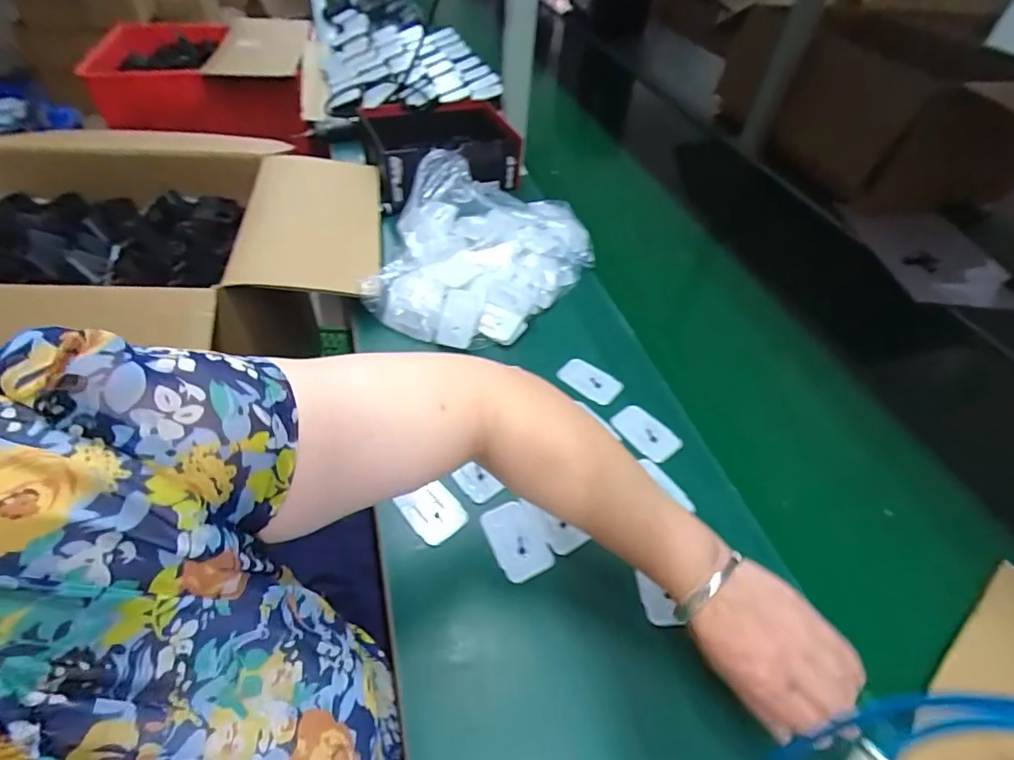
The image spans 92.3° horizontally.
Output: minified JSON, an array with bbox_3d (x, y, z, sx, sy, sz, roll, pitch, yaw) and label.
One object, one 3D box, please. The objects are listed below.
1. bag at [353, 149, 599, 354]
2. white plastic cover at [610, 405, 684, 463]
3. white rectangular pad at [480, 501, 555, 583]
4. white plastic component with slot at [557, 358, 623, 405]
[{"bbox_3d":[-0.020,-0.201,0.677,0.270,0.111,0.356,9,49,4],"label":"bag"},{"bbox_3d":[0.152,0.058,0.536,0.041,0.008,0.072,-29,57,-26],"label":"white plastic cover"},{"bbox_3d":[0.008,0.147,0.446,0.046,0.004,0.071,-20,53,-20],"label":"white rectangular pad"},{"bbox_3d":[0.099,0.000,0.583,0.072,0.006,0.044,35,55,24],"label":"white plastic component with slot"}]

